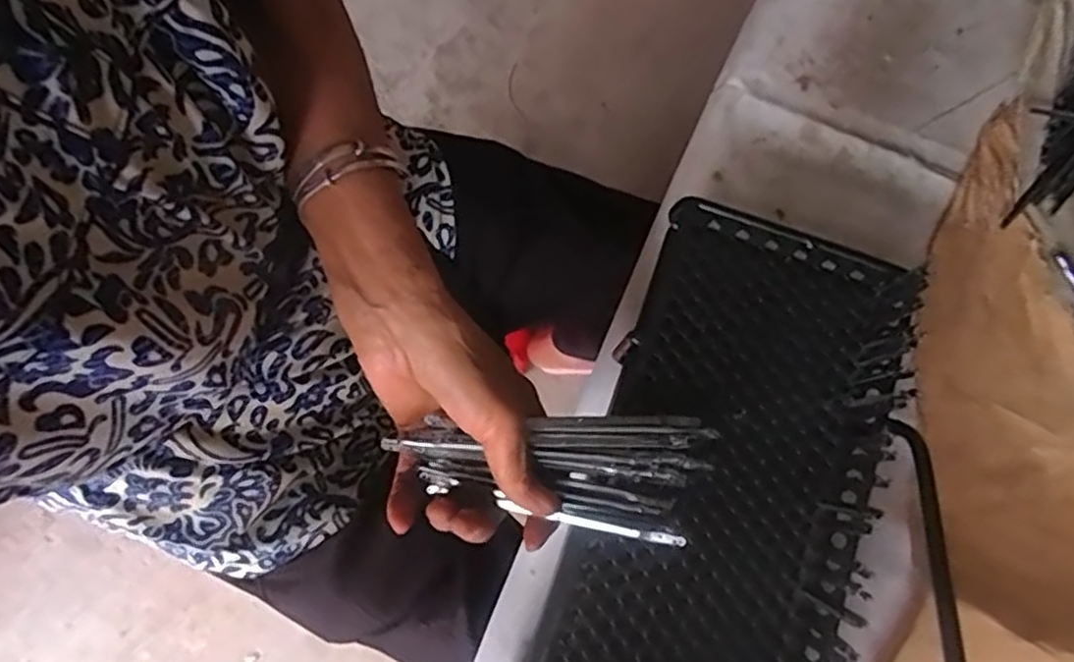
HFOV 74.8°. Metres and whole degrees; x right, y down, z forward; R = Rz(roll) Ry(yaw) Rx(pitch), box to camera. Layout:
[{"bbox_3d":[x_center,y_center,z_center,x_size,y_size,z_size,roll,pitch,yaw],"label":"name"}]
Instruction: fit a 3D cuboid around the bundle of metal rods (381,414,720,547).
[{"bbox_3d":[0.007,0.076,0.363,0.164,0.019,0.062,0,78,-1],"label":"bundle of metal rods"}]

